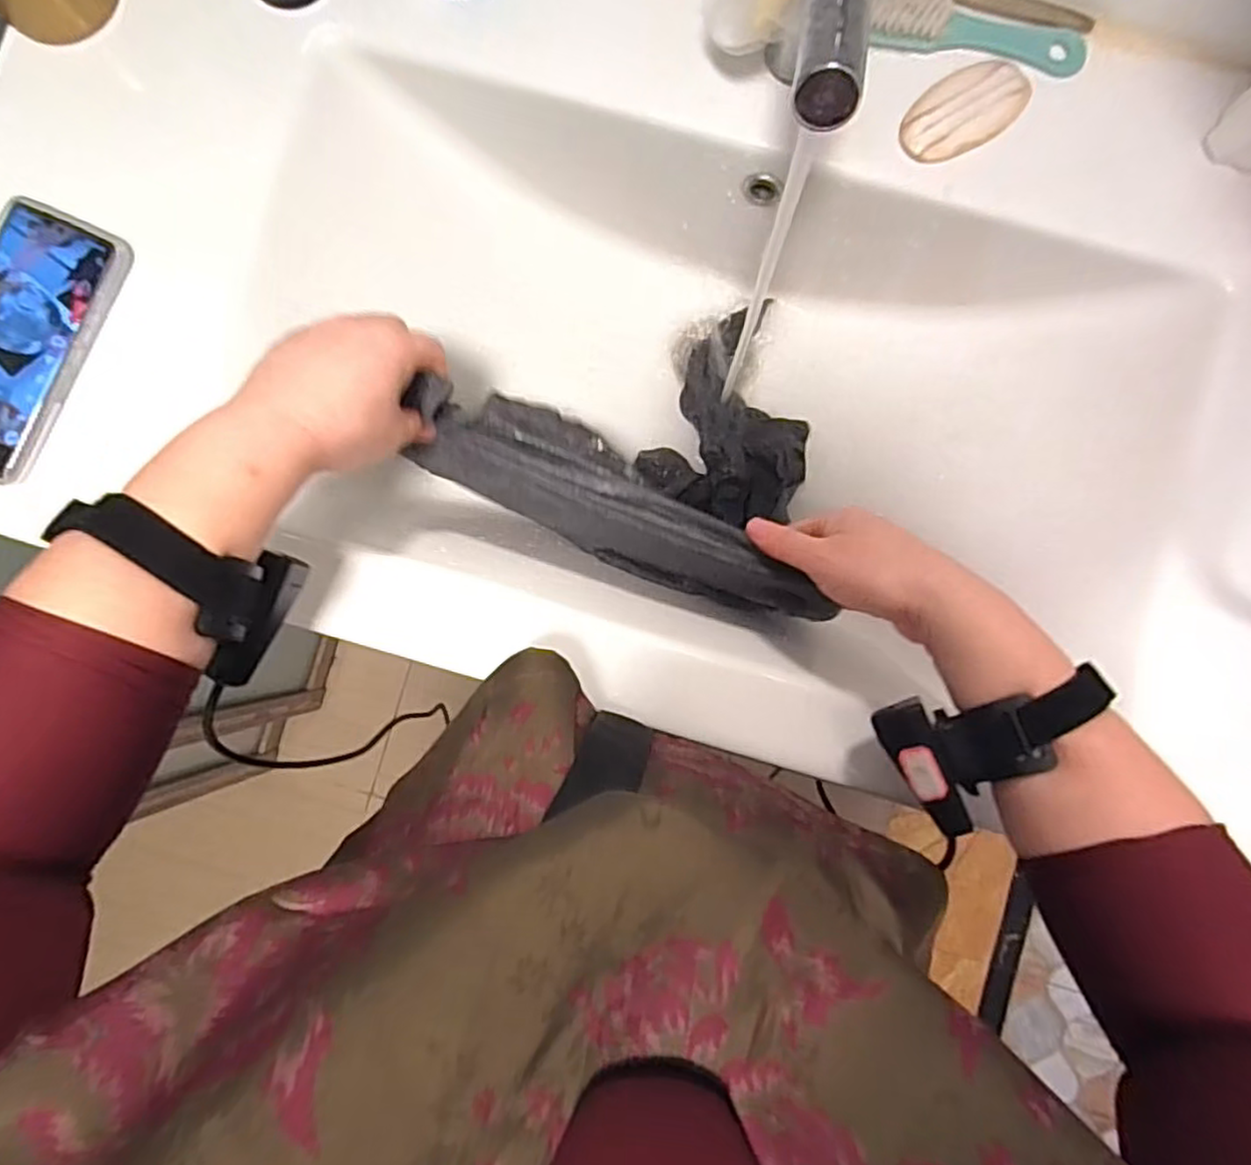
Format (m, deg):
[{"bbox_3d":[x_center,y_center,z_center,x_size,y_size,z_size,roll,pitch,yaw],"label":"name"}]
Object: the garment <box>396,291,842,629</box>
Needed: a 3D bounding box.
[{"bbox_3d":[0.019,-0.119,0.513,0.254,0.198,0.225,15,87,1],"label":"garment"}]

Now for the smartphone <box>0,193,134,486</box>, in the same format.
[{"bbox_3d":[-0.377,-0.150,0.436,0.079,0.014,0.166,24,88,-1],"label":"smartphone"}]

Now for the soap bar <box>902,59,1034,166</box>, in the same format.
[{"bbox_3d":[0.217,-0.301,0.447,0.088,0.013,0.047,-29,87,-1],"label":"soap bar"}]

